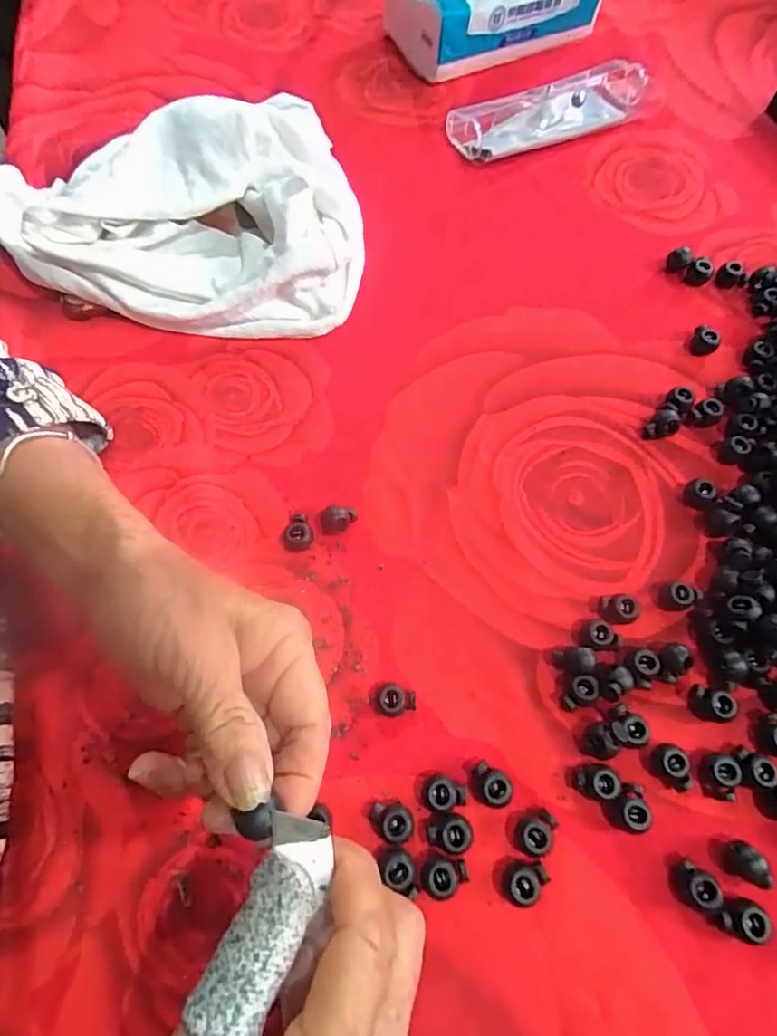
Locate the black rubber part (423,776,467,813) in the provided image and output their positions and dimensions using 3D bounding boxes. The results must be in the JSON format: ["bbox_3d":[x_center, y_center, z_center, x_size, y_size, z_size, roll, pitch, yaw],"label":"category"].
[{"bbox_3d":[0.025,0.120,0.236,0.018,0.010,0.013,-5,68,-3],"label":"black rubber part"}]

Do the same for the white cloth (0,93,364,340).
[{"bbox_3d":[-0.130,-0.204,0.348,0.230,0.062,0.162,7,66,3],"label":"white cloth"}]

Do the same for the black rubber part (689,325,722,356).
[{"bbox_3d":[0.200,-0.112,0.341,0.017,0.013,0.013,36,72,13],"label":"black rubber part"}]

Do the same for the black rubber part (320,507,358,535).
[{"bbox_3d":[-0.027,0.001,0.291,0.020,0.013,0.012,-6,68,-3],"label":"black rubber part"}]

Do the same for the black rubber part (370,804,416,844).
[{"bbox_3d":[0.002,0.129,0.231,0.019,0.013,0.014,40,73,15],"label":"black rubber part"}]

